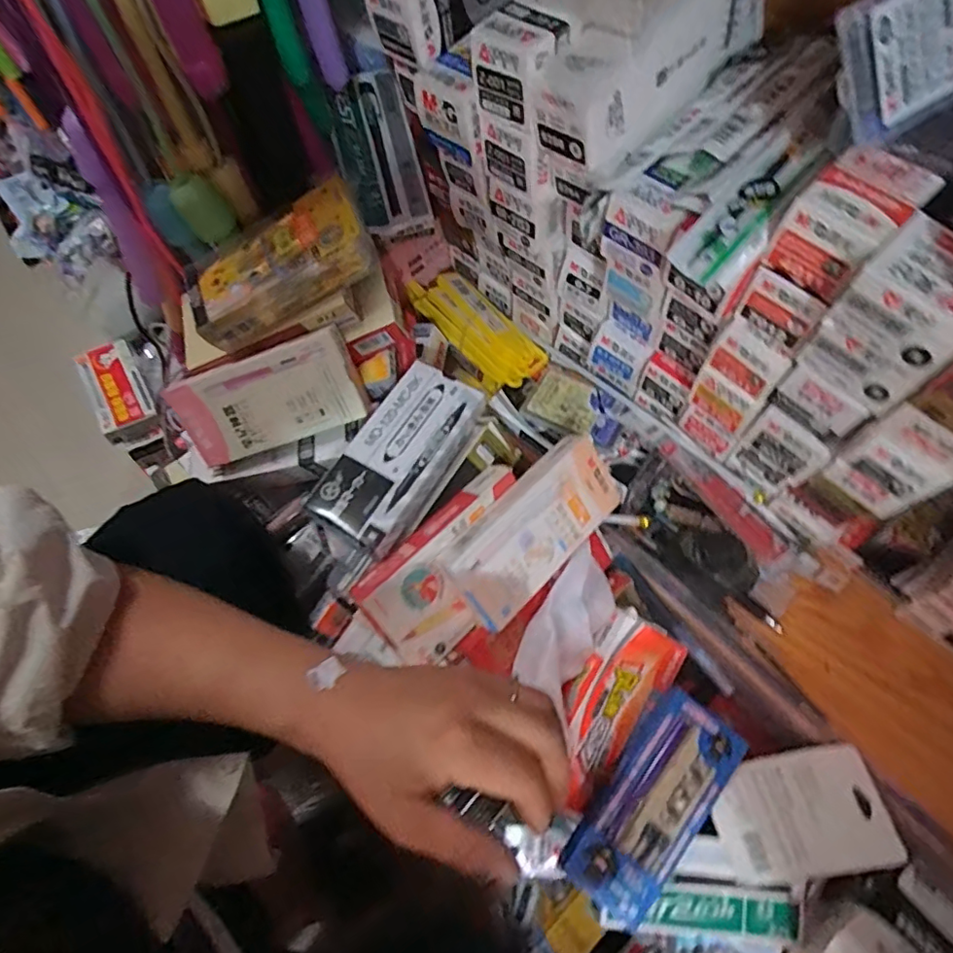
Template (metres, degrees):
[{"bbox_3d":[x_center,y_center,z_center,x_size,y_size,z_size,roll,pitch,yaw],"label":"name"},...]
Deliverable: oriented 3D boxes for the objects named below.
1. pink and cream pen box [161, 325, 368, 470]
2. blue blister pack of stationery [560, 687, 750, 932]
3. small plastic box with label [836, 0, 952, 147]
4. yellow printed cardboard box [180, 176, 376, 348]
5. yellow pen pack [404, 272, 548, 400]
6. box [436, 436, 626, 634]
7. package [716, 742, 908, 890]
[{"bbox_3d":[-0.166,-0.058,0.442,0.150,0.072,0.019,-17,23,11],"label":"pink and cream pen box"},{"bbox_3d":[0.132,0.242,0.411,0.070,0.023,0.152,34,72,16],"label":"blue blister pack of stationery"},{"bbox_3d":[0.202,-0.193,0.245,0.088,0.056,0.010,-30,25,-2],"label":"small plastic box with label"},{"bbox_3d":[-0.146,-0.154,0.418,0.145,0.042,0.066,-28,67,10],"label":"yellow printed cardboard box"},{"bbox_3d":[-0.005,-0.144,0.532,0.065,0.041,0.164,-37,69,-13],"label":"yellow pen pack"},{"bbox_3d":[0.045,0.038,0.423,0.153,0.024,0.067,-42,110,-21],"label":"box"},{"bbox_3d":[0.235,0.249,0.410,0.113,0.004,0.080,-24,71,19],"label":"package"}]

